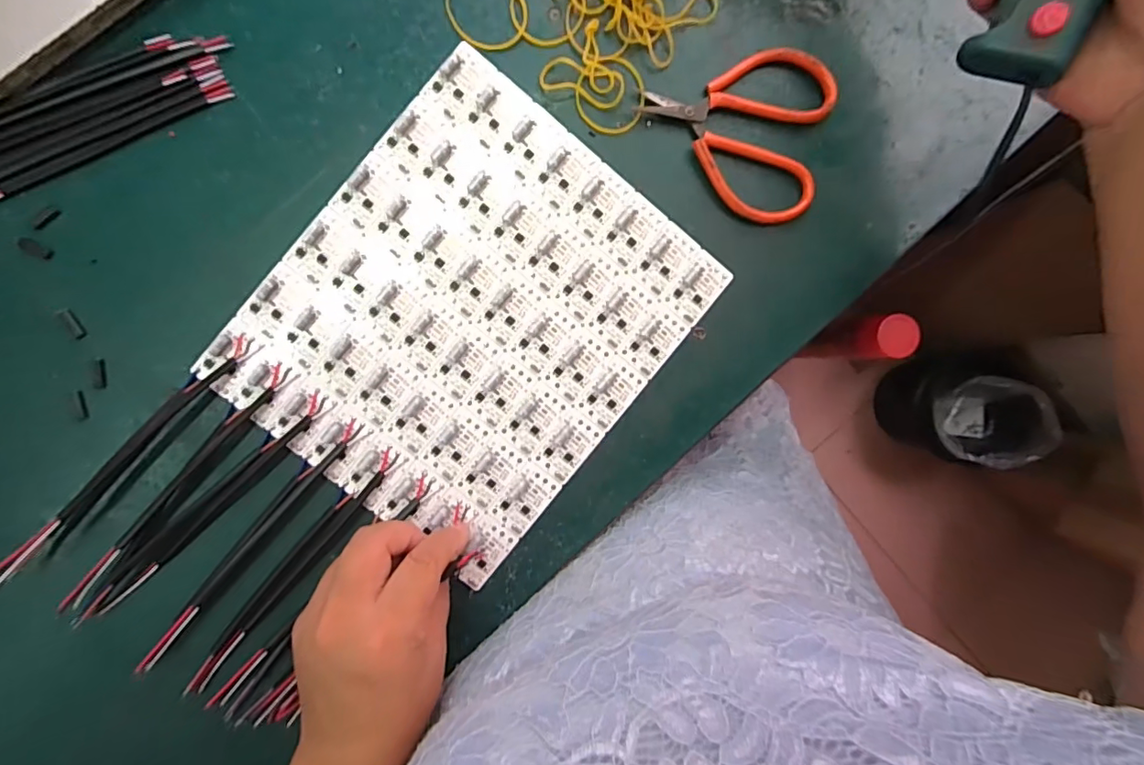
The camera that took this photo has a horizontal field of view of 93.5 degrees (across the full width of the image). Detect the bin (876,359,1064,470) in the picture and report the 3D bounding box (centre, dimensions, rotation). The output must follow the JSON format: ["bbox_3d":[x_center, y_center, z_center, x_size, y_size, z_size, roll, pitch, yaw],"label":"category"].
[{"bbox_3d":[0.674,0.047,0.950,0.148,0.239,0.163,20,91,-5],"label":"bin"}]

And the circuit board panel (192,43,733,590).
[{"bbox_3d":[-0.056,-0.036,0.307,0.198,0.007,0.228,40,90,-6],"label":"circuit board panel"}]

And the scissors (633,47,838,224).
[{"bbox_3d":[0.108,-0.150,0.311,0.107,0.008,0.090,44,90,-6],"label":"scissors"}]

